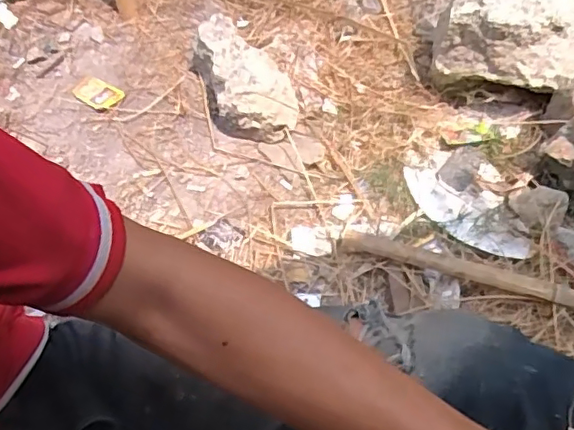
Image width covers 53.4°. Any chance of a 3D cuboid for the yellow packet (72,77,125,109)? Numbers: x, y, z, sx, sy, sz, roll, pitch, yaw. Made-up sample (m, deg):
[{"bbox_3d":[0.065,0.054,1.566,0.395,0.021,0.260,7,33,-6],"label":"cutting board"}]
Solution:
[{"bbox_3d":[-0.404,-0.258,1.214,0.109,0.007,0.058,27,80,14],"label":"yellow packet"}]

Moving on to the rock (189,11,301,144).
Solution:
[{"bbox_3d":[-0.084,-0.279,1.177,0.166,0.121,0.277,-17,57,-13],"label":"rock"}]

